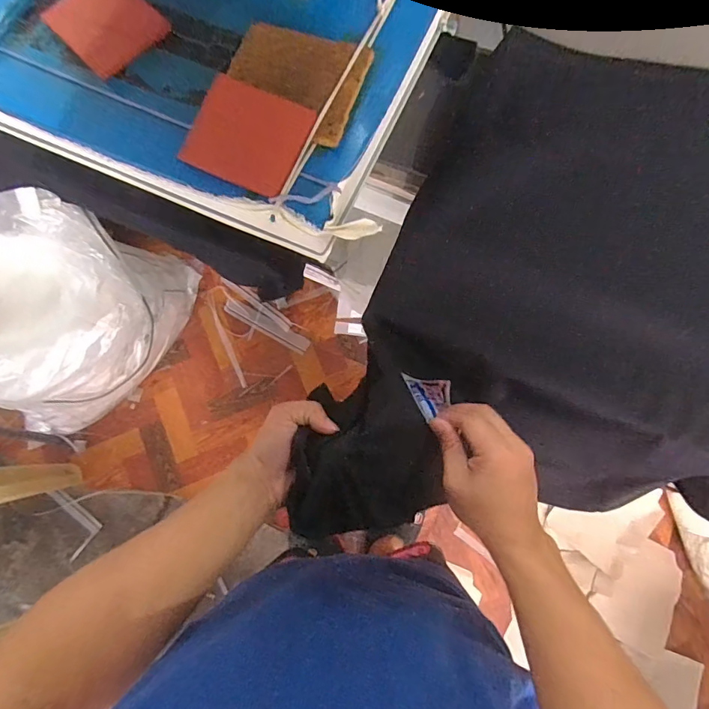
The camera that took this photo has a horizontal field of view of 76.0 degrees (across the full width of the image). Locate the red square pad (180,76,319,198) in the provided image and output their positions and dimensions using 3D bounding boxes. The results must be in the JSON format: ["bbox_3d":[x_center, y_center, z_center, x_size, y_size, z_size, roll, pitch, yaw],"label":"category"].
[{"bbox_3d":[-0.089,-0.178,0.370,0.092,0.006,0.079,24,87,6],"label":"red square pad"}]

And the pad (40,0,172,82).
[{"bbox_3d":[-0.229,-0.306,0.419,0.082,0.006,0.099,-44,79,-9],"label":"pad"}]

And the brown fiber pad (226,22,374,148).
[{"bbox_3d":[-0.052,-0.236,0.386,0.114,0.012,0.101,18,77,6],"label":"brown fiber pad"}]

